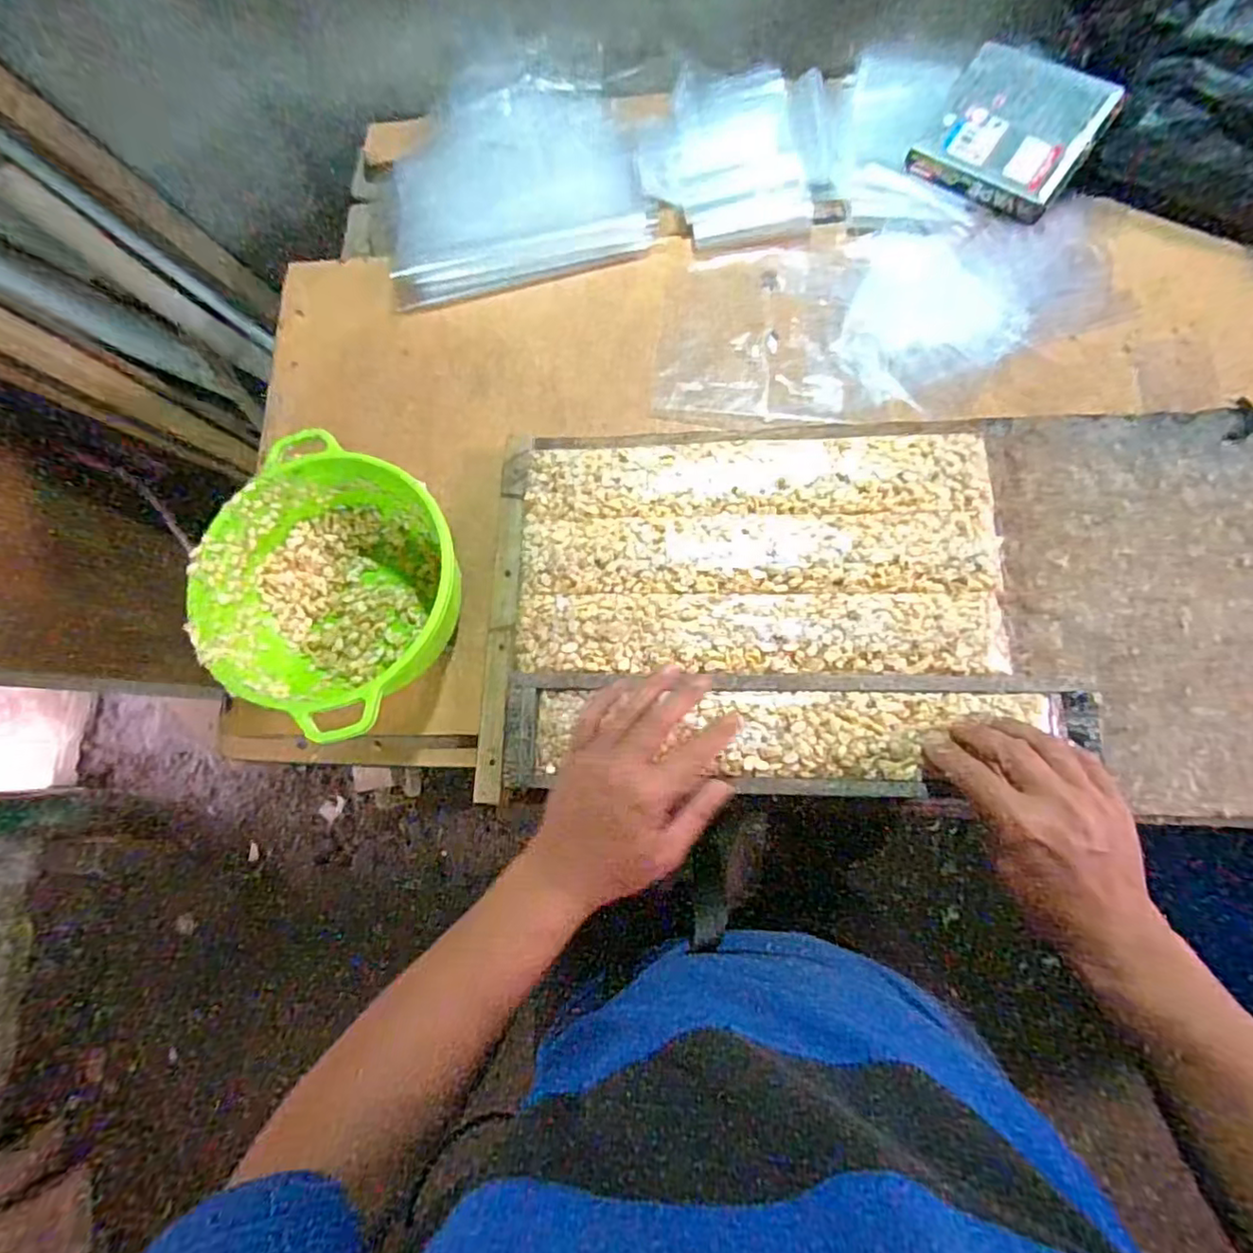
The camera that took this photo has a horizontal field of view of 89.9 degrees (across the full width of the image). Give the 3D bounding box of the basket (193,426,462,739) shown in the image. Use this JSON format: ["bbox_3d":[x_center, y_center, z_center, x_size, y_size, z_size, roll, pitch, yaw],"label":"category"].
[{"bbox_3d":[-0.237,-0.036,0.525,0.201,0.113,0.195,0,87,7],"label":"basket"}]

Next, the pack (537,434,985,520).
[{"bbox_3d":[0.100,-0.120,0.511,0.366,0.018,0.066,0,87,7],"label":"pack"}]

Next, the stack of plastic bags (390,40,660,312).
[{"bbox_3d":[-0.128,-0.482,0.681,0.272,0.034,0.238,-13,85,6],"label":"stack of plastic bags"}]

